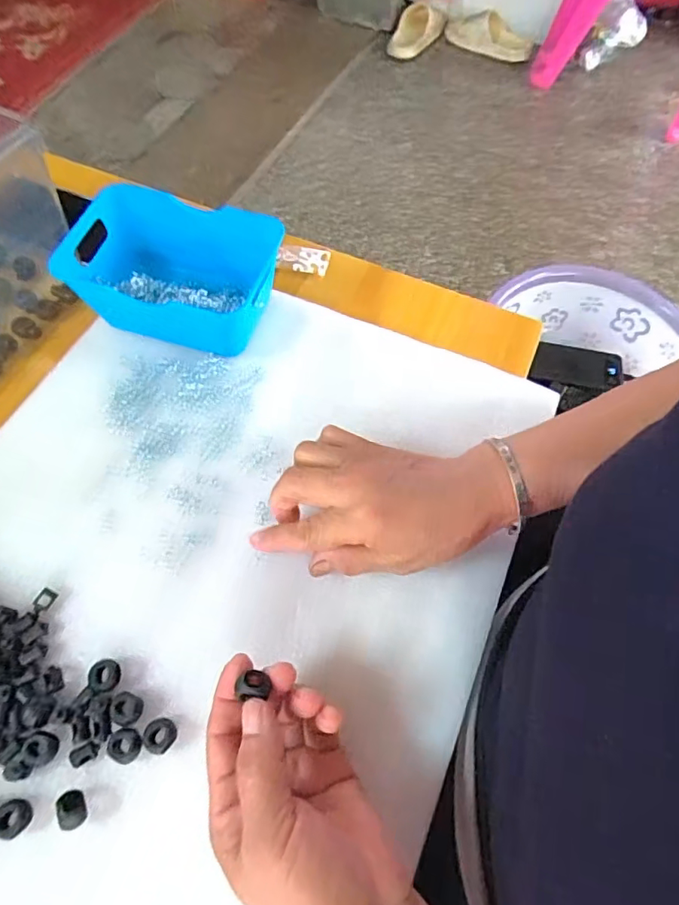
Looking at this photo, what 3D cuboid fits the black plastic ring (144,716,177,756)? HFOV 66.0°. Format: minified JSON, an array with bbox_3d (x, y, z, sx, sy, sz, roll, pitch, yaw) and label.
[{"bbox_3d":[-0.102,0.160,0.296,0.018,0.009,0.018,0,63,0],"label":"black plastic ring"}]

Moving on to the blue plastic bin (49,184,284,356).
[{"bbox_3d":[-0.131,-0.142,0.414,0.161,0.063,0.097,15,64,6],"label":"blue plastic bin"}]

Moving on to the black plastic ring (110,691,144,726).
[{"bbox_3d":[-0.123,0.148,0.303,0.018,0.005,0.015,21,64,10],"label":"black plastic ring"}]

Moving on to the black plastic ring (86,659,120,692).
[{"bbox_3d":[-0.140,0.132,0.310,0.018,0.004,0.017,0,63,0],"label":"black plastic ring"}]

